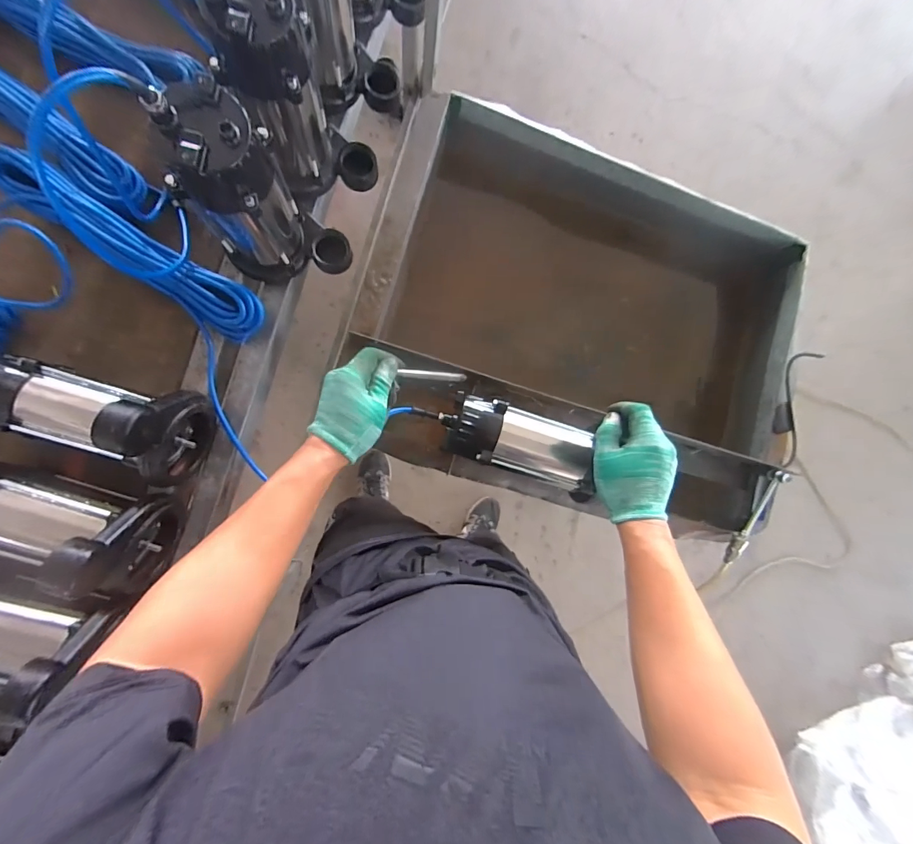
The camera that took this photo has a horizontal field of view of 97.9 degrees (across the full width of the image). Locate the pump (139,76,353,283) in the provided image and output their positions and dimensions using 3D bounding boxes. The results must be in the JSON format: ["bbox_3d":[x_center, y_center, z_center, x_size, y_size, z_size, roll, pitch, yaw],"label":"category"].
[{"bbox_3d":[-0.222,-0.247,0.472,0.130,0.241,0.125,-43,94,-8],"label":"pump"}]

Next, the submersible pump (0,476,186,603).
[{"bbox_3d":[-0.476,0.124,0.462,0.219,0.167,0.103,13,86,-8],"label":"submersible pump"}]

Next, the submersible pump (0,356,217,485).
[{"bbox_3d":[-0.444,-0.009,0.468,0.225,0.163,0.108,14,86,-8],"label":"submersible pump"}]

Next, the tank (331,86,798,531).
[{"bbox_3d":[0.235,-0.195,0.787,0.744,0.272,0.535,22,85,-7],"label":"tank"}]

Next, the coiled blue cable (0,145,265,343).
[{"bbox_3d":[-0.376,-0.200,0.519,0.246,0.064,0.070,34,83,-19],"label":"coiled blue cable"}]

